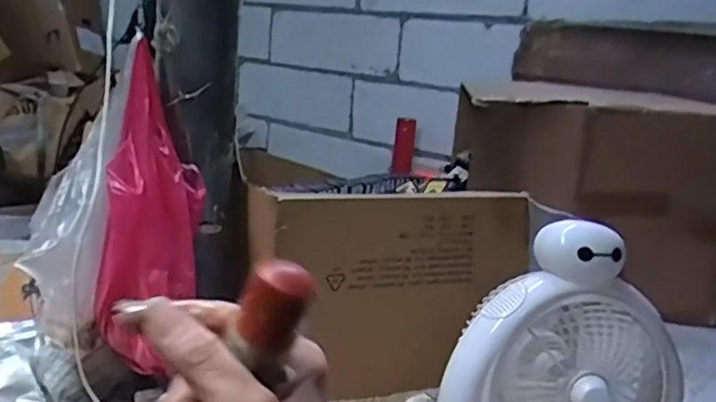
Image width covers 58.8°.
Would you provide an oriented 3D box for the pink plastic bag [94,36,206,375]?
[{"bbox_3d":[-0.211,0.015,0.657,0.114,0.288,0.084,11,15,20],"label":"pink plastic bag"}]

